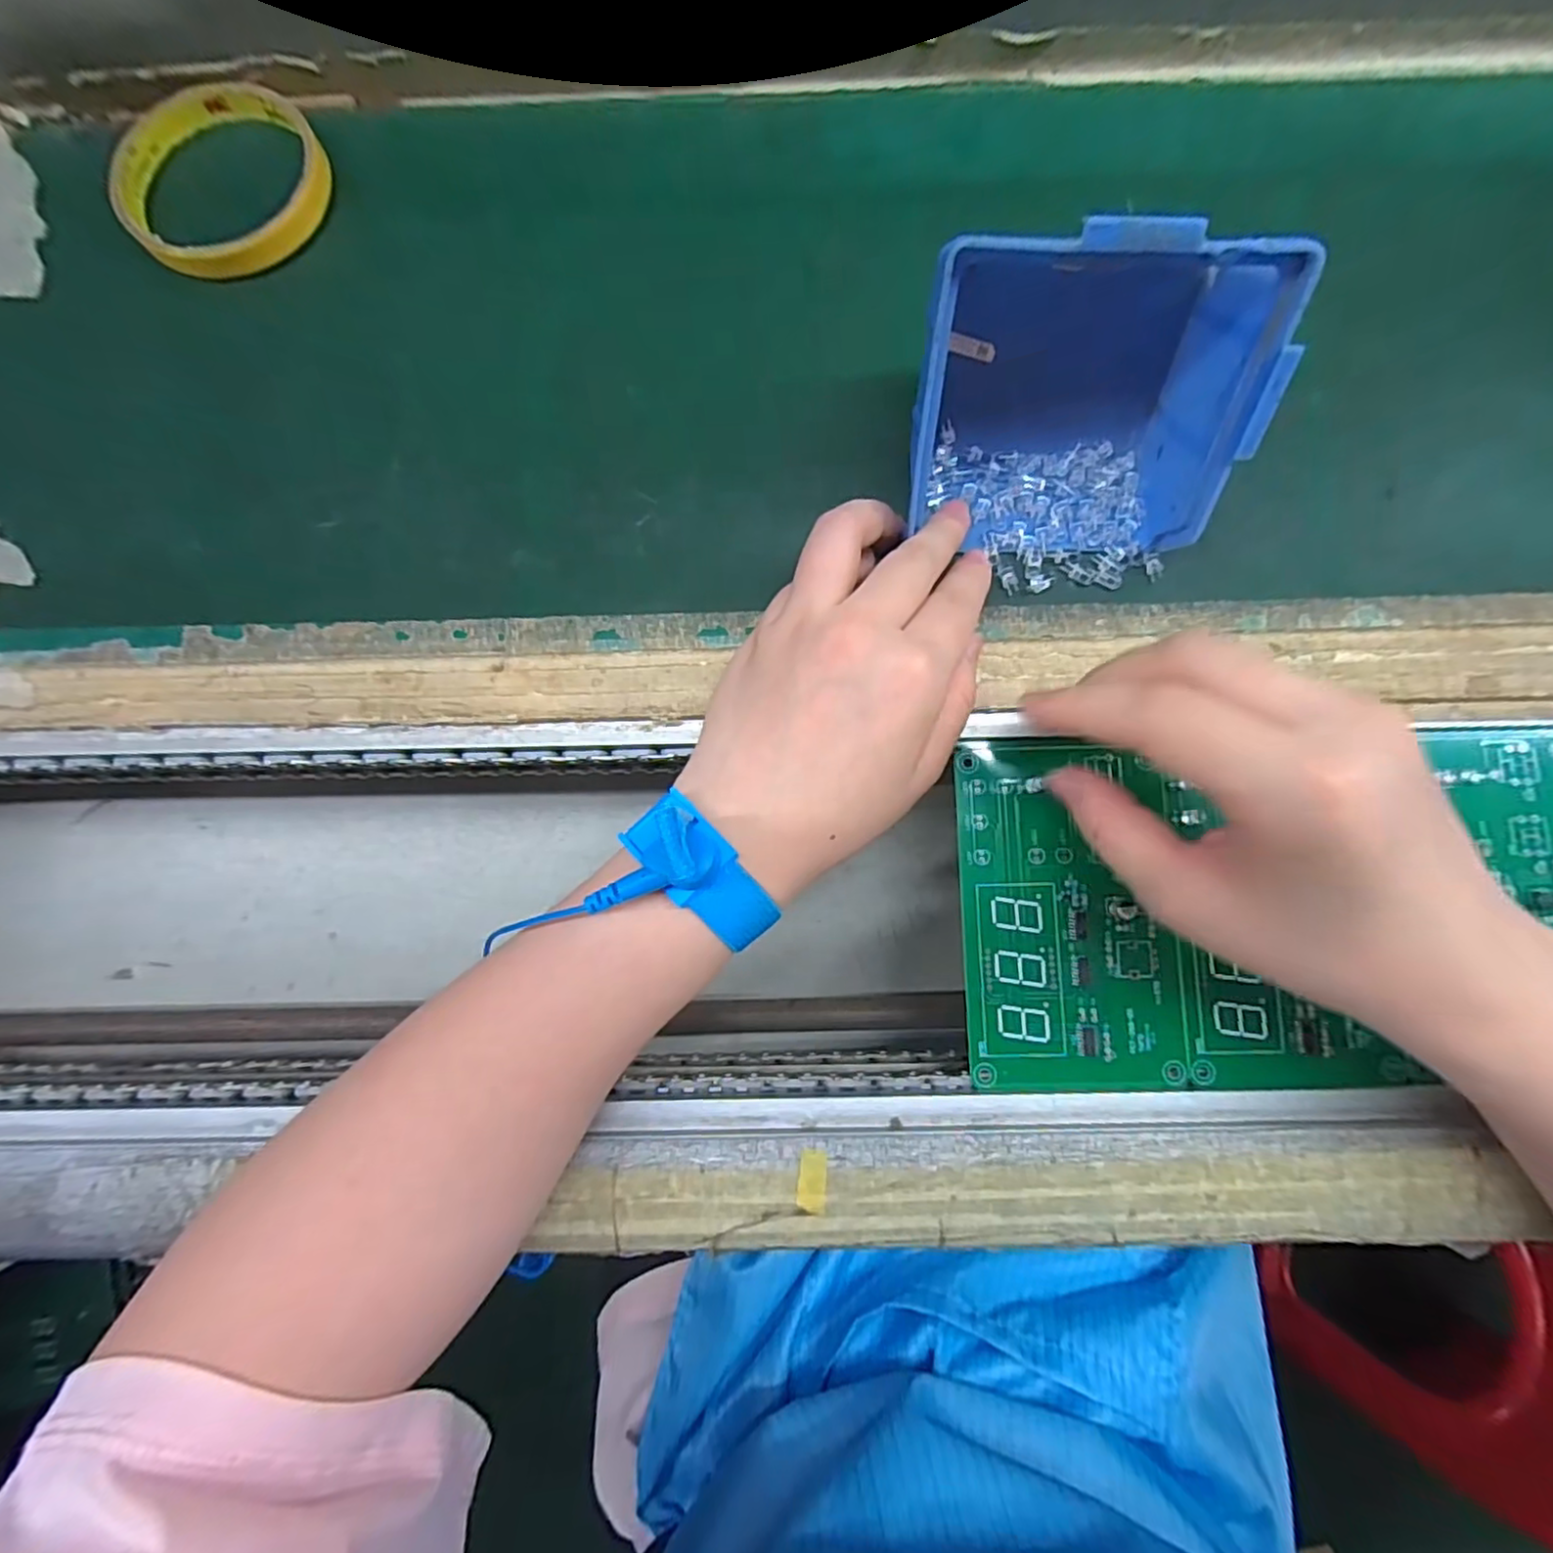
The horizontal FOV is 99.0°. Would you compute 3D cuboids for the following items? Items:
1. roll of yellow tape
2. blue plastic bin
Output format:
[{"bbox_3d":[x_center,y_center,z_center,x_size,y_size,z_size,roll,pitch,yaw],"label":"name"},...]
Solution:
[{"bbox_3d":[-0.230,-0.249,0.273,0.082,0.009,0.088,0,83,1],"label":"roll of yellow tape"},{"bbox_3d":[0.097,-0.123,0.221,0.105,0.095,0.054,1,40,-1],"label":"blue plastic bin"}]

